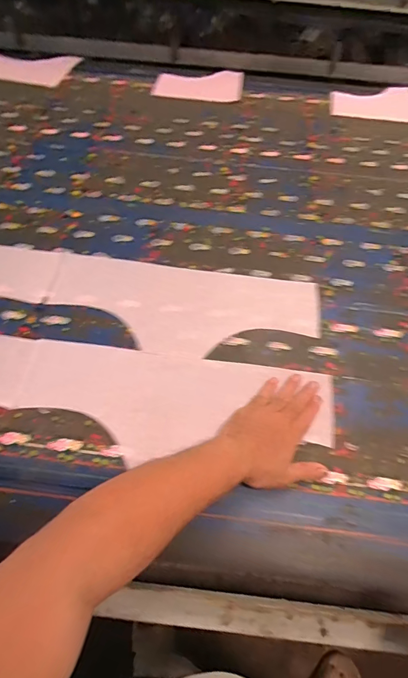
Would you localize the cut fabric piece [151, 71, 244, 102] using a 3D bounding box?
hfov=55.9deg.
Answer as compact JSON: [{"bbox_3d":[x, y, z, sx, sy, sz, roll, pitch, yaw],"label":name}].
[{"bbox_3d":[-0.013,-0.692,1.047,0.242,0.015,0.130,-1,59,-3],"label":"cut fabric piece"}]

